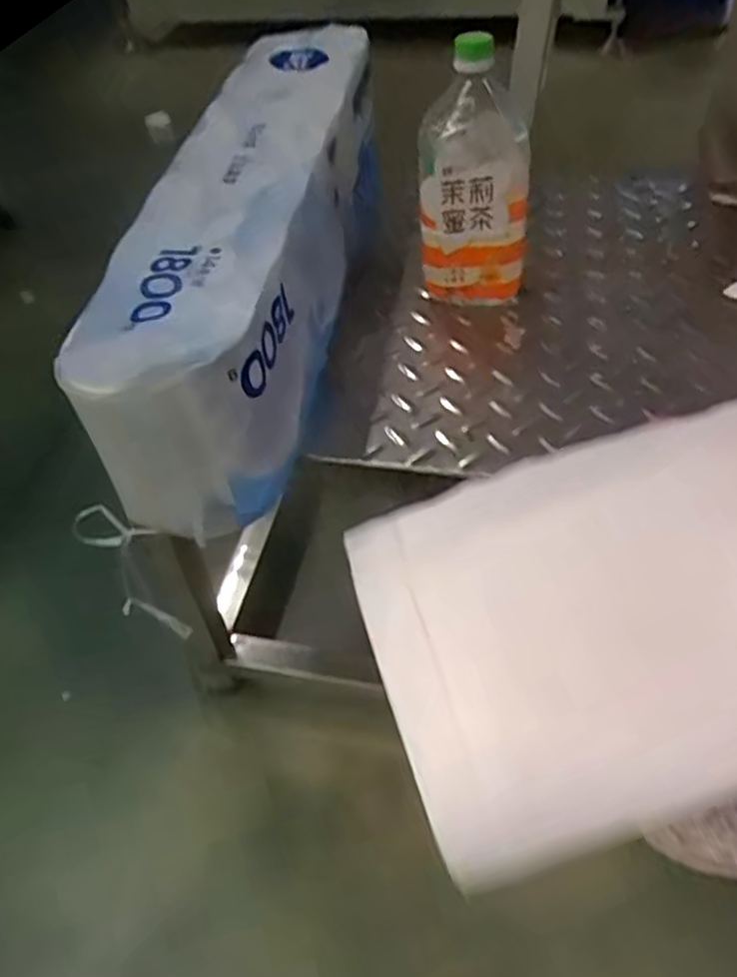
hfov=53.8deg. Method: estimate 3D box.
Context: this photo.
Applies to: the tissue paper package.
[{"bbox_3d":[-0.091,-0.244,0.690,0.137,0.157,0.613,2,48,7],"label":"tissue paper package"}]

